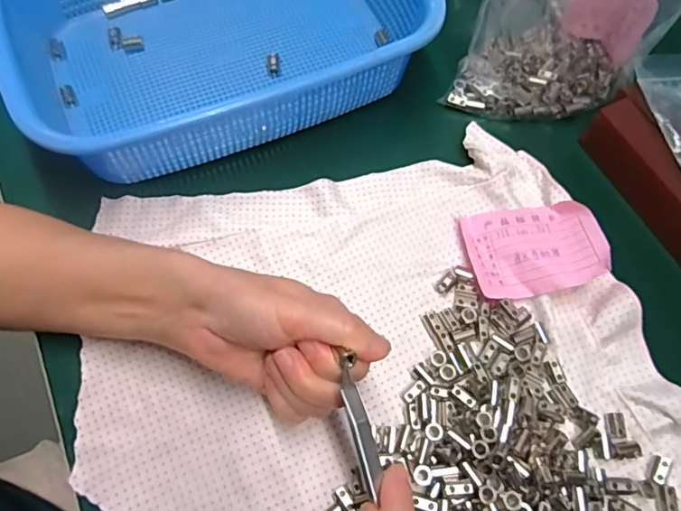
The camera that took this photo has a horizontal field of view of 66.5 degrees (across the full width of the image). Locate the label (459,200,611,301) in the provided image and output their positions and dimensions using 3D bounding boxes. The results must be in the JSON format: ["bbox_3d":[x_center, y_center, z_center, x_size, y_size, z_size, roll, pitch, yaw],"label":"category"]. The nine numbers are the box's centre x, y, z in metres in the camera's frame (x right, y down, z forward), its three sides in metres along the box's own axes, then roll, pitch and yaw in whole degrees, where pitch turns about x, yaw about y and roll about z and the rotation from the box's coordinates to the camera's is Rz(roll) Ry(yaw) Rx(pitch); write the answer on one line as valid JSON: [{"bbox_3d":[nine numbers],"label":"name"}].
[{"bbox_3d":[0.128,-0.005,0.344,0.081,0.013,0.064,-14,59,10],"label":"label"}]

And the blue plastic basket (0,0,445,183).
[{"bbox_3d":[-0.083,-0.171,0.377,0.281,0.070,0.206,-21,69,-9],"label":"blue plastic basket"}]

